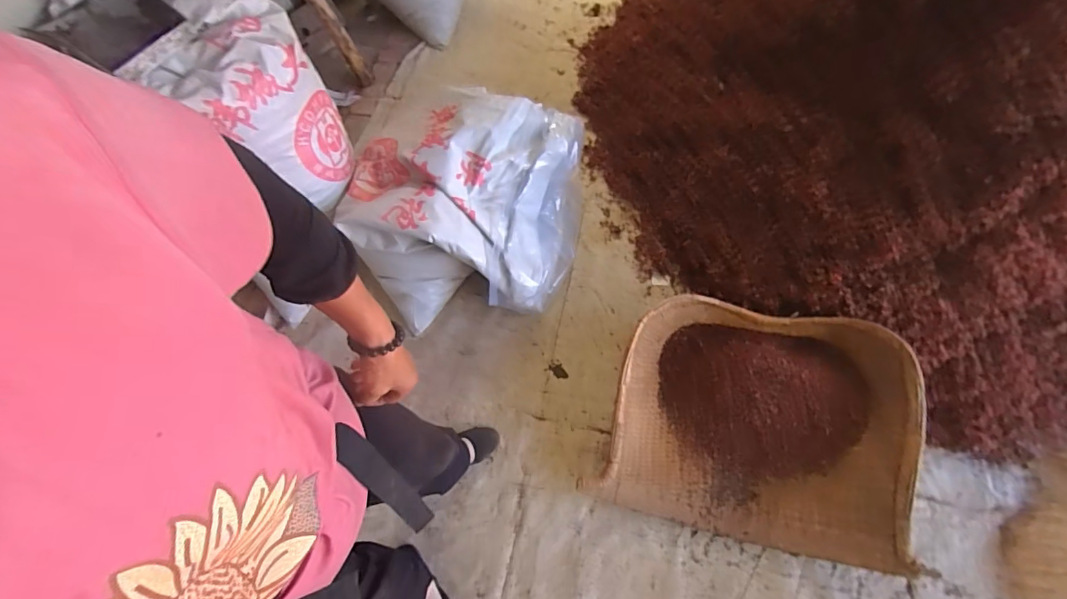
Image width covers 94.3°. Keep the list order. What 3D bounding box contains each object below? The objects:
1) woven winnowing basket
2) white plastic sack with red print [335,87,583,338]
[{"bbox_3d":[0.535,0.289,1.212,0.684,0.149,0.560,9,75,16],"label":"woven winnowing basket"},{"bbox_3d":[-0.198,-0.284,1.489,0.630,0.366,0.611,6,61,8],"label":"white plastic sack with red print"}]

